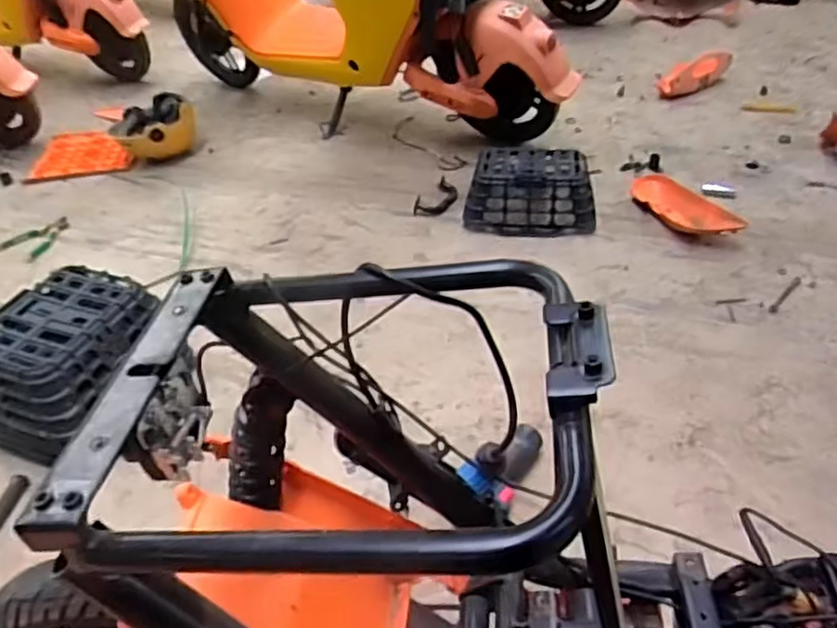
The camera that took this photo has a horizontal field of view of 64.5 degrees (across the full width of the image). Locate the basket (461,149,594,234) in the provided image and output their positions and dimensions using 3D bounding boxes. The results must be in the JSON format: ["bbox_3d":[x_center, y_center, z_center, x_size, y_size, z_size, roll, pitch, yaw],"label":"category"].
[{"bbox_3d":[0.286,-0.312,1.666,0.317,0.123,0.230,6,41,12],"label":"basket"}]

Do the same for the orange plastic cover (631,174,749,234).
[{"bbox_3d":[0.637,-0.270,1.632,0.116,0.062,0.316,-15,41,-12],"label":"orange plastic cover"}]

